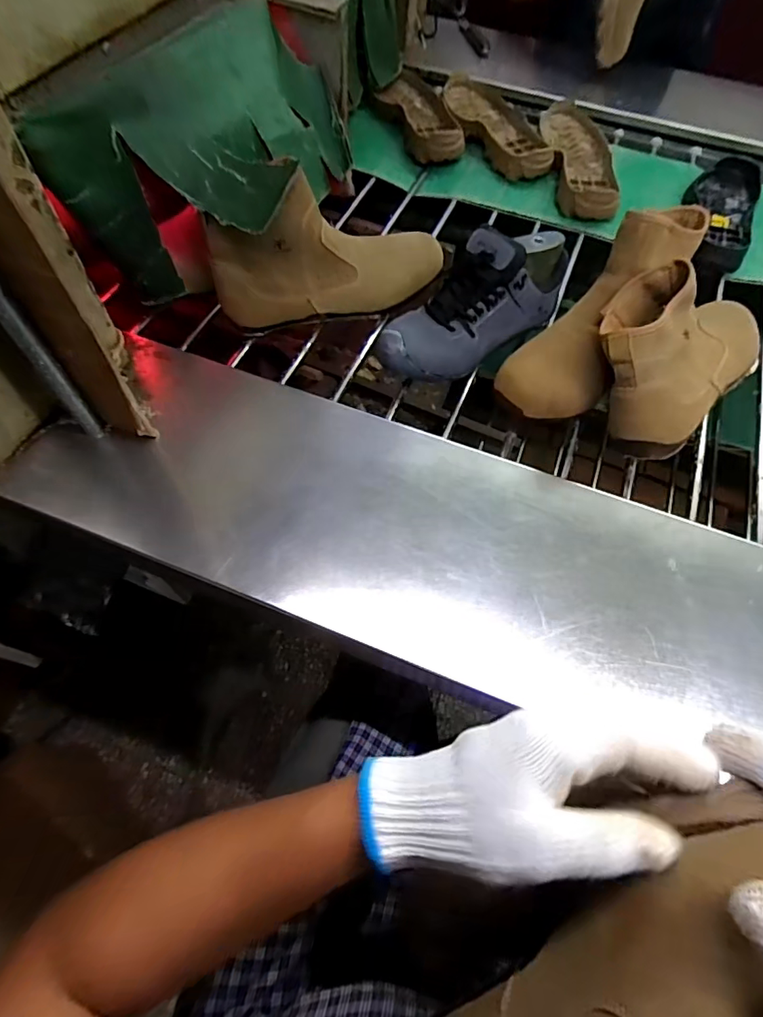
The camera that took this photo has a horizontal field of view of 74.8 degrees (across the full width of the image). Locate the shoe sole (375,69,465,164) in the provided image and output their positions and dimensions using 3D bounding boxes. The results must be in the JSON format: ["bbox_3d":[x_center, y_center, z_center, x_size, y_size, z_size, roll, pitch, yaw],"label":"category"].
[{"bbox_3d":[0.057,-0.707,0.888,0.116,0.039,0.277,-10,63,-8],"label":"shoe sole"}]

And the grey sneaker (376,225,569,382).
[{"bbox_3d":[0.116,-0.243,0.593,0.262,0.126,0.093,-37,70,-19],"label":"grey sneaker"}]

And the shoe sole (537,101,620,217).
[{"bbox_3d":[0.335,-0.593,0.843,0.097,0.038,0.317,3,62,-1],"label":"shoe sole"}]

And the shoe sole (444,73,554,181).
[{"bbox_3d":[0.194,-0.680,0.883,0.126,0.037,0.309,-14,64,-10],"label":"shoe sole"}]

